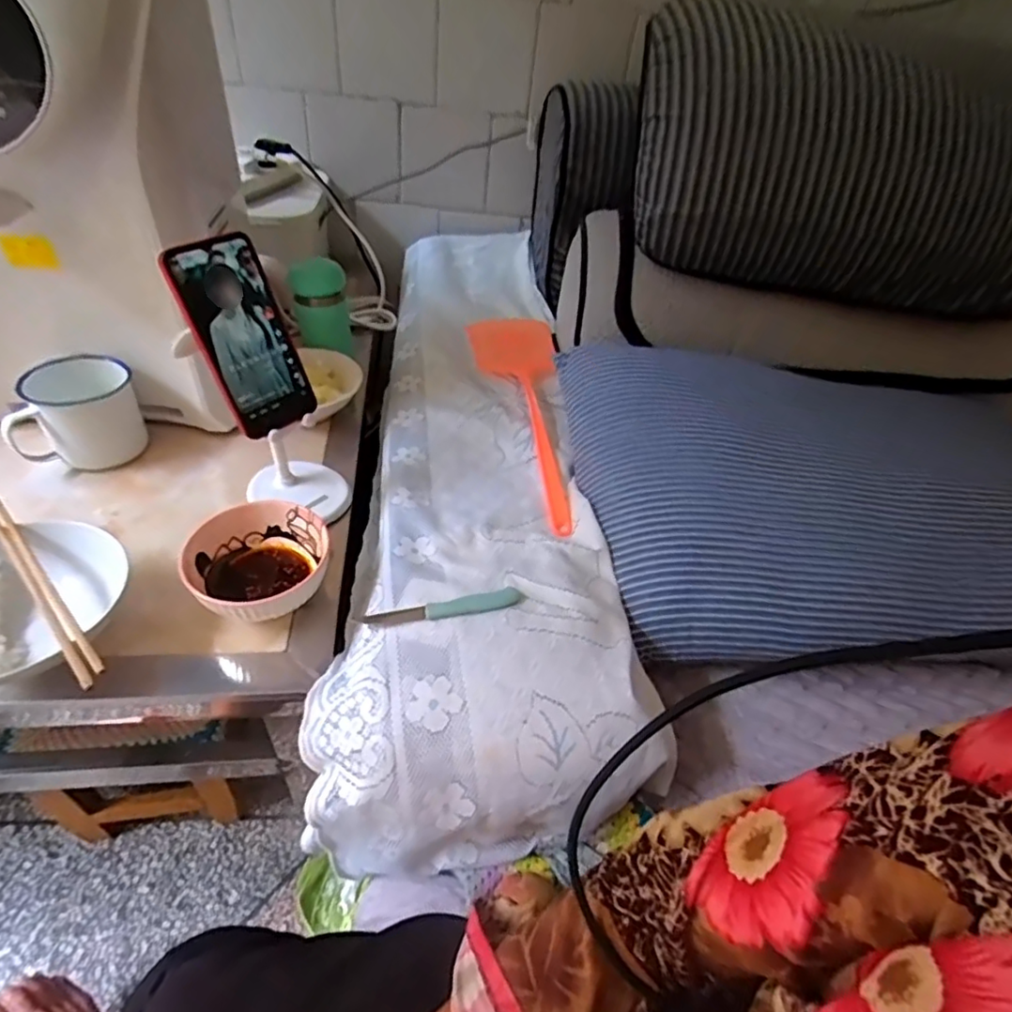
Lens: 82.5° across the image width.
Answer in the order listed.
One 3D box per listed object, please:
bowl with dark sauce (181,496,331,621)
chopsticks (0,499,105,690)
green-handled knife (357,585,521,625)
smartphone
[{"bbox_3d":[-0.216,0.050,0.508,0.113,0.051,0.111,5,42,-5],"label":"bowl with dark sauce"},{"bbox_3d":[-0.356,0.057,0.438,0.228,0.011,0.015,37,48,27],"label":"chopsticks"},{"bbox_3d":[-0.053,0.088,0.495,0.139,0.013,0.018,-7,44,-17],"label":"green-handled knife"},{"bbox_3d":[-0.225,-0.145,0.499,0.006,0.161,0.076,19,45,43],"label":"smartphone"}]

